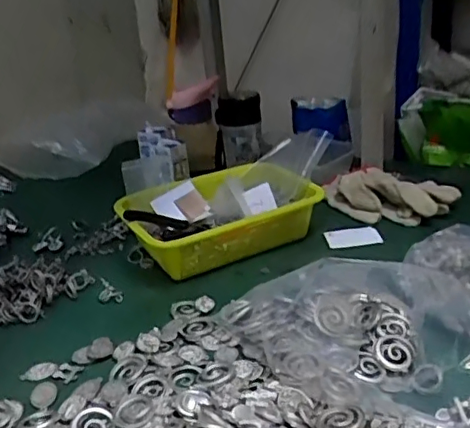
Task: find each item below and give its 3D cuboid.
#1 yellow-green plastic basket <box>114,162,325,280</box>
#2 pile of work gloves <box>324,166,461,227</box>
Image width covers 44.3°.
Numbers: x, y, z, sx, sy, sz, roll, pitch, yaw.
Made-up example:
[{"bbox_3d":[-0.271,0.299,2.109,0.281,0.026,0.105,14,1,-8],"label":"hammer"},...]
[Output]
[{"bbox_3d":[-0.015,0.005,0.842,0.282,0.081,0.190,-18,27,-28],"label":"yellow-green plastic basket"},{"bbox_3d":[0.247,-0.041,0.927,0.154,0.039,0.205,-18,27,-29],"label":"pile of work gloves"}]

